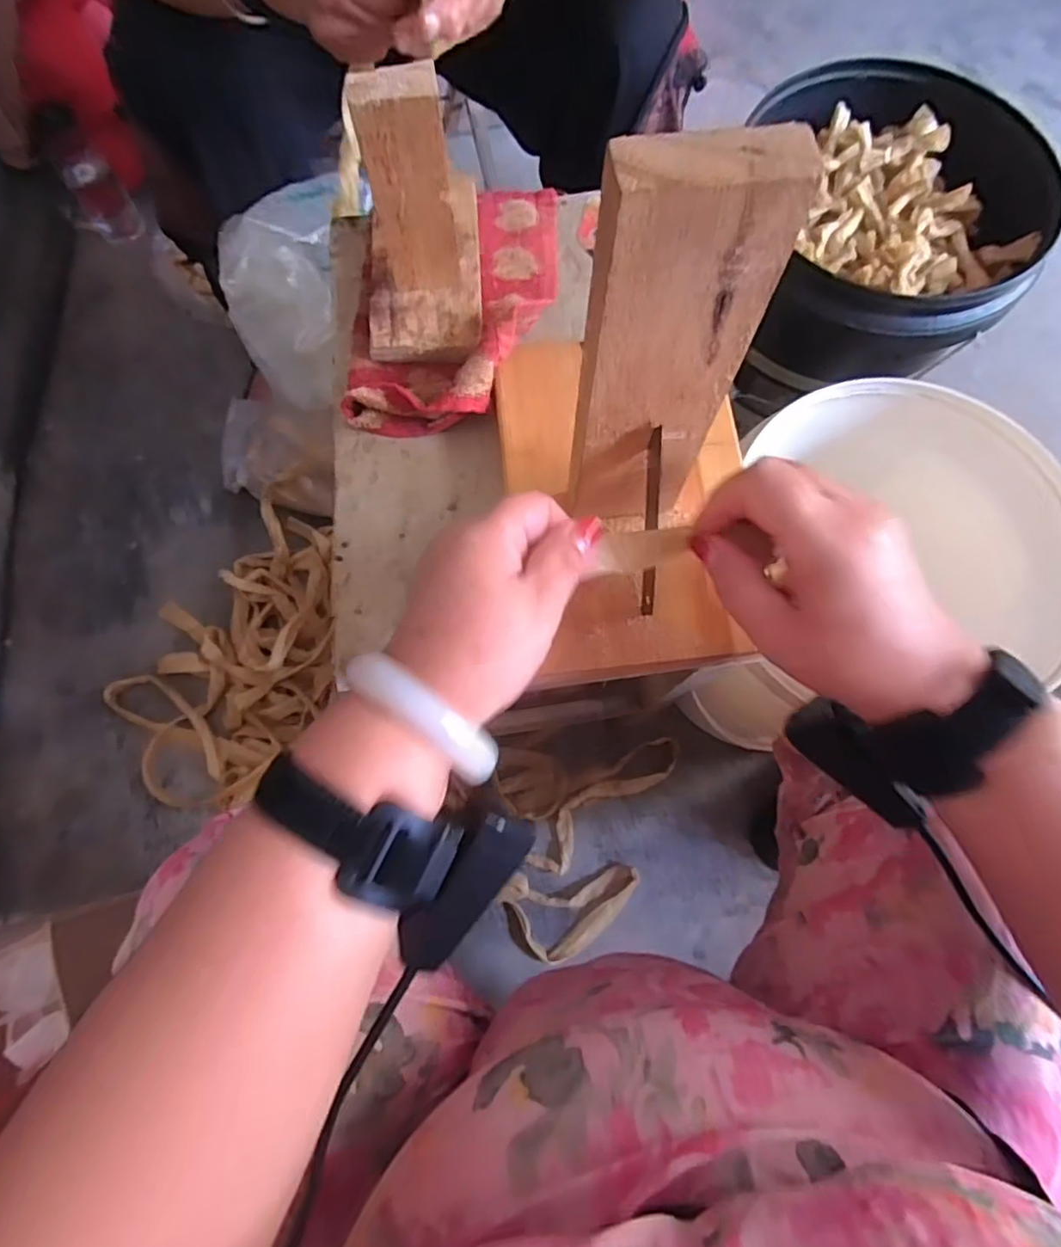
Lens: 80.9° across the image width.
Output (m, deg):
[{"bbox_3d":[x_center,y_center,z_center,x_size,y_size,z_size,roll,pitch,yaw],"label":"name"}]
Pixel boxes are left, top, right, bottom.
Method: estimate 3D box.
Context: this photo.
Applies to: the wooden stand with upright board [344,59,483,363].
[{"bbox_3d":[-0.070,-0.253,0.358,0.072,0.129,0.138,-3,74,-2],"label":"wooden stand with upright board"}]

